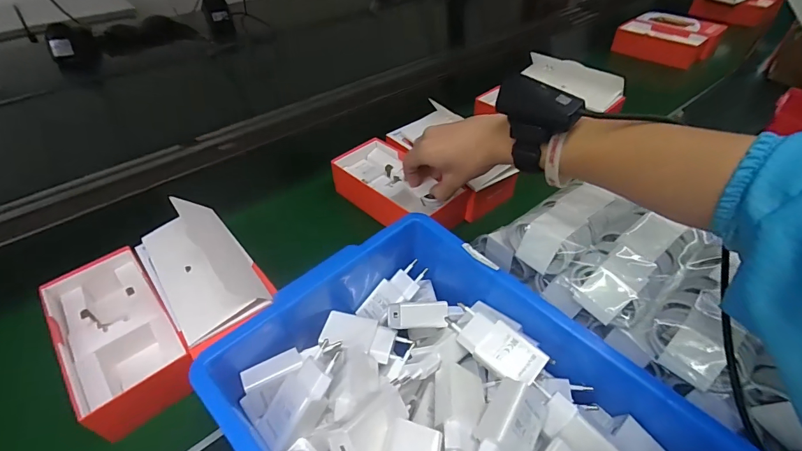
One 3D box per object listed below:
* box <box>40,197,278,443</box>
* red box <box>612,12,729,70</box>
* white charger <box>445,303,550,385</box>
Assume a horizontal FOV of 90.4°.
[{"bbox_3d":[-0.242,0.067,0.394,0.177,0.086,0.195,-32,51,-28],"label":"box"},{"bbox_3d":[0.619,-0.440,0.925,0.167,0.060,0.205,-34,52,-29],"label":"red box"},{"bbox_3d":[0.073,0.096,0.320,0.080,0.016,0.036,29,73,29],"label":"white charger"}]

